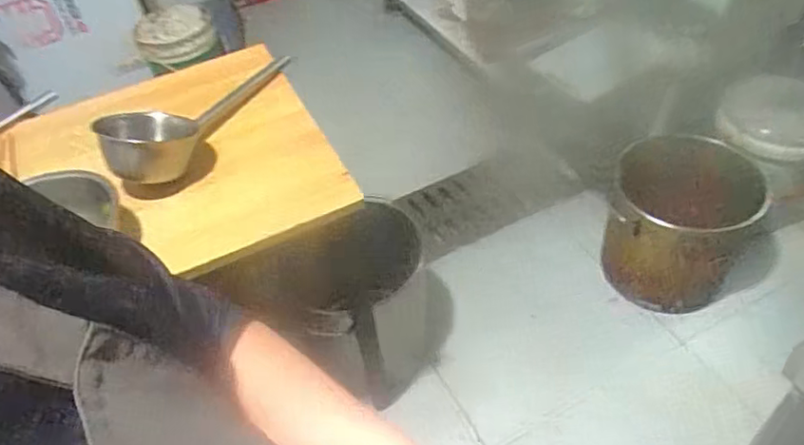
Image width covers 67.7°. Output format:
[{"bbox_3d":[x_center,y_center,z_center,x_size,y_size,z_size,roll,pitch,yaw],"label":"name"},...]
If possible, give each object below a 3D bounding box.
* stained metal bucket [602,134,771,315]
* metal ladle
[{"bbox_3d":[0.757,-0.011,1.669,0.362,0.346,0.357,-4,46,4],"label":"stained metal bucket"},{"bbox_3d":[-0.396,-0.216,1.188,0.163,0.094,0.456,12,36,18],"label":"metal ladle"}]

